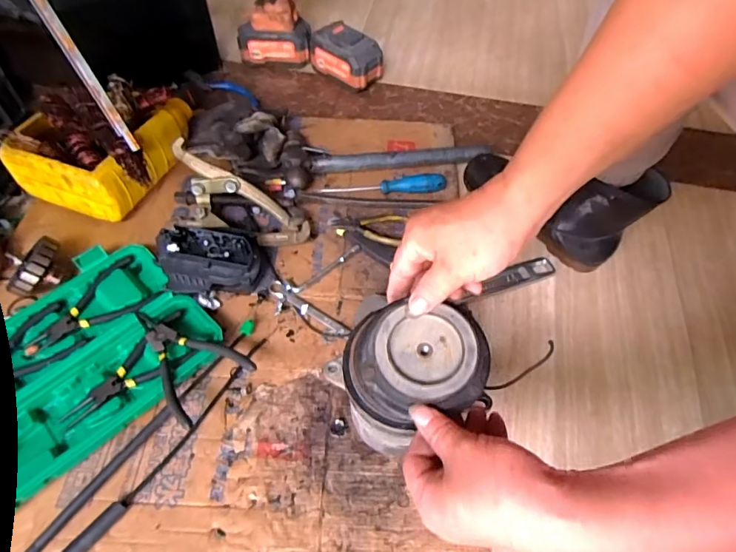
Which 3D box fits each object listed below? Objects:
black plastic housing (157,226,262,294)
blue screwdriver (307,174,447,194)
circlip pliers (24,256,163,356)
[{"bbox_3d":[-0.198,-0.016,0.602,0.122,0.079,0.077,-4,57,-5],"label":"black plastic housing"},{"bbox_3d":[0.016,-0.138,0.724,0.203,0.025,0.020,-2,57,-3],"label":"blue screwdriver"},{"bbox_3d":[-0.348,0.037,0.591,0.155,0.009,0.083,-29,62,-20],"label":"circlip pliers"}]

